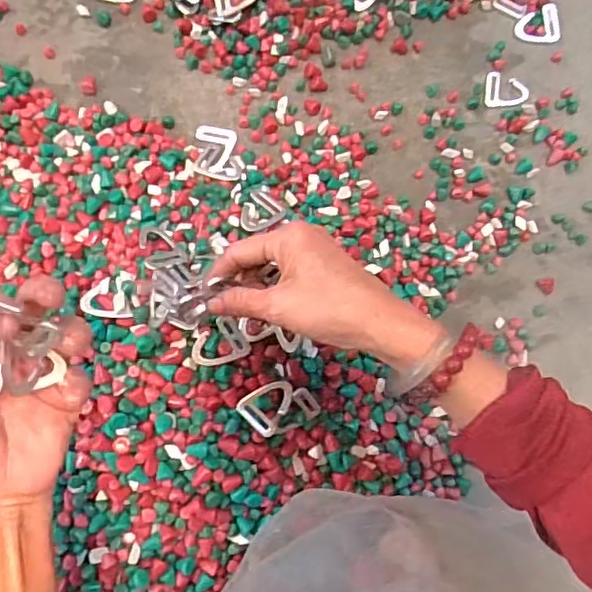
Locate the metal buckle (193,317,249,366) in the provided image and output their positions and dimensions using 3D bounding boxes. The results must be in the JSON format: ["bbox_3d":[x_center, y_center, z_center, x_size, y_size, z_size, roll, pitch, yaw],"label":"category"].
[{"bbox_3d":[-0.060,0.040,0.449,0.039,0.007,0.034,-38,88,-6],"label":"metal buckle"}]

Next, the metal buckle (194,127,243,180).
[{"bbox_3d":[-0.073,-0.134,0.539,0.042,0.006,0.050,1,85,-6],"label":"metal buckle"}]

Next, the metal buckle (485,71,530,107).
[{"bbox_3d":[0.210,-0.203,0.574,0.044,0.005,0.036,13,84,-5],"label":"metal buckle"}]

